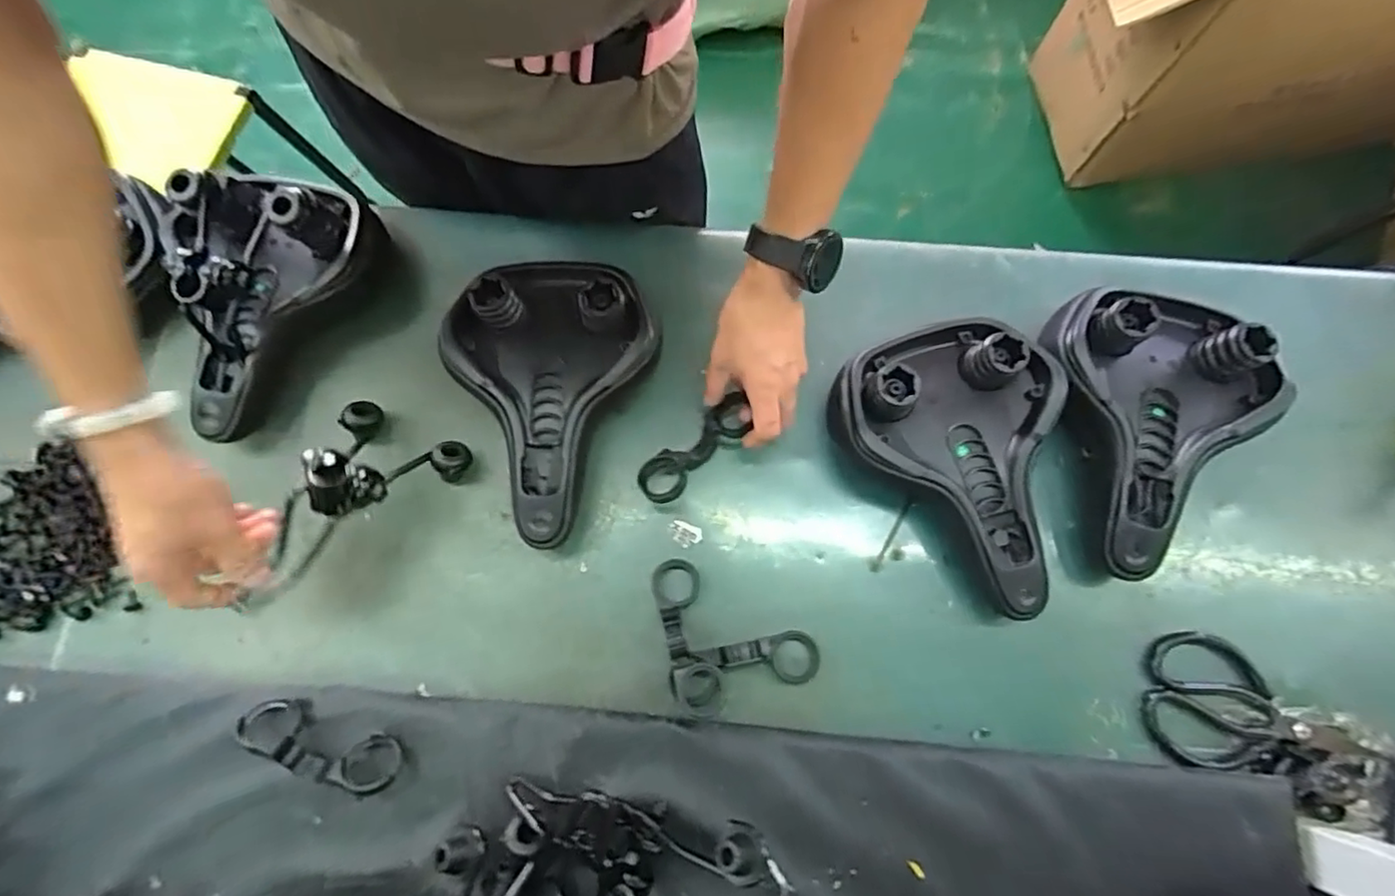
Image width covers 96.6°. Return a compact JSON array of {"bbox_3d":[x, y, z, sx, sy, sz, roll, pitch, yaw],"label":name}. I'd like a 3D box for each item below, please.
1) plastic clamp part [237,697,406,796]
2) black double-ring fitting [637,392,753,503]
[{"bbox_3d":[-0.290,0.231,0.479,0.127,0.033,0.041,16,70,6],"label":"plastic clamp part"},{"bbox_3d":[-0.004,0.003,0.552,0.115,0.029,0.040,-43,75,-13],"label":"black double-ring fitting"}]

